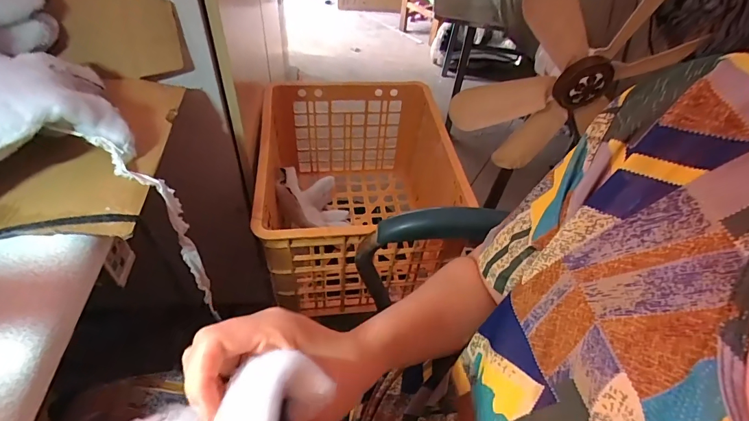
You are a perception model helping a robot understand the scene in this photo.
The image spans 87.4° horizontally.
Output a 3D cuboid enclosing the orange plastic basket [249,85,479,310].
[{"bbox_3d":[-0.027,-0.037,0.887,0.402,0.294,0.450,-3,48,-9],"label":"orange plastic basket"}]

